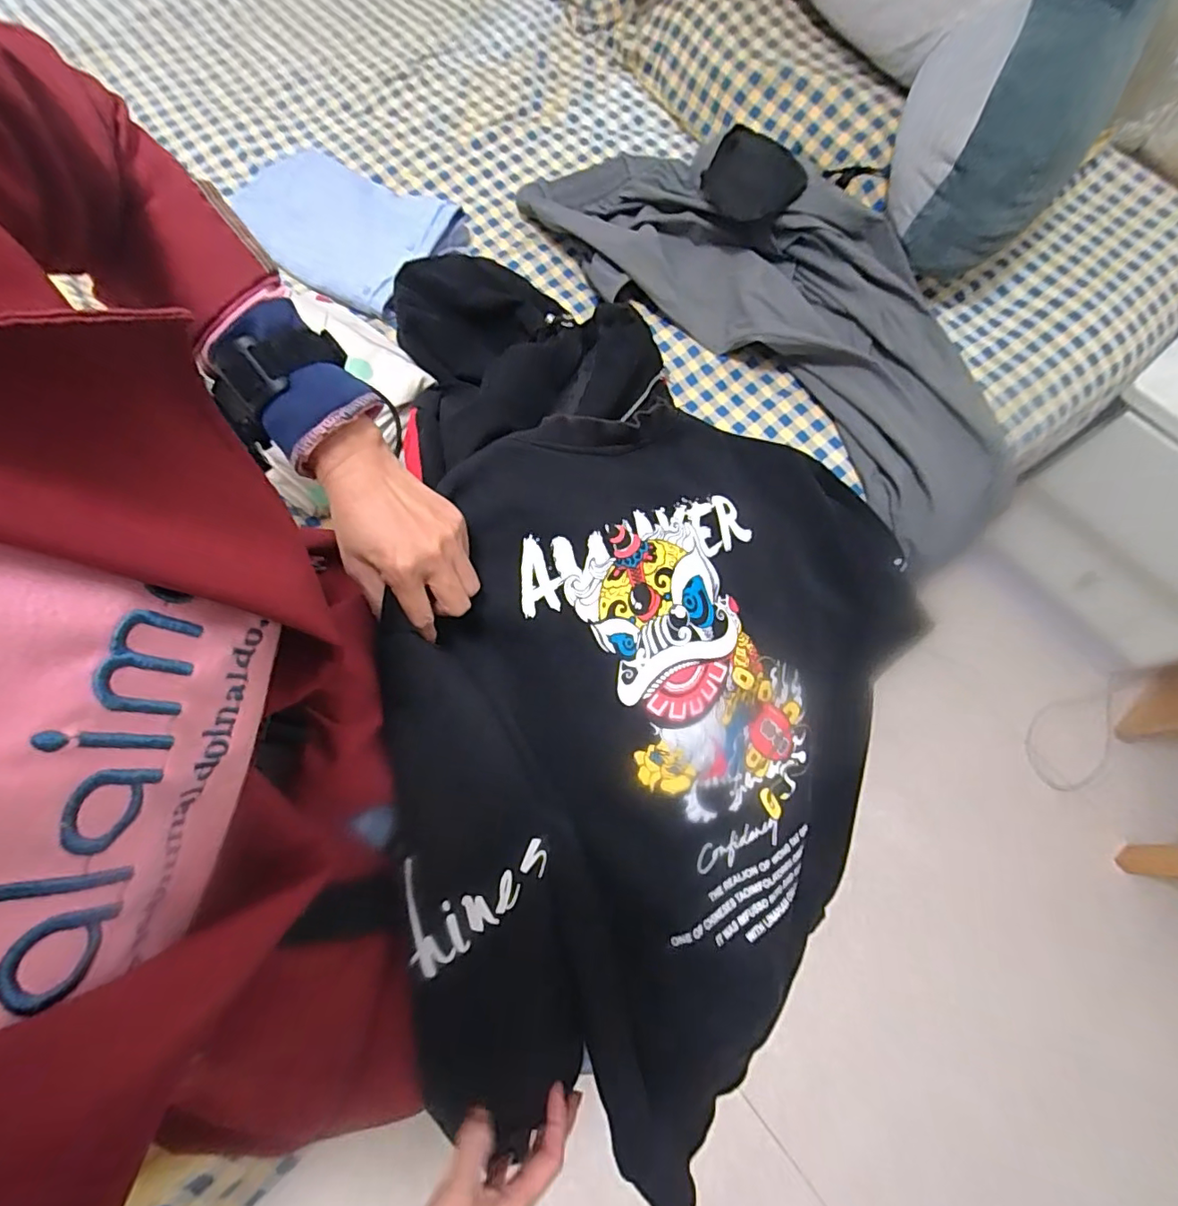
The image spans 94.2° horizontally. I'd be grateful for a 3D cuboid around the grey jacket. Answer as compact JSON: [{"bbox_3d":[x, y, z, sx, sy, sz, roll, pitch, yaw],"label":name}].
[{"bbox_3d":[0.255,-0.378,0.698,0.277,0.158,0.730,-40,76,-16],"label":"grey jacket"}]

